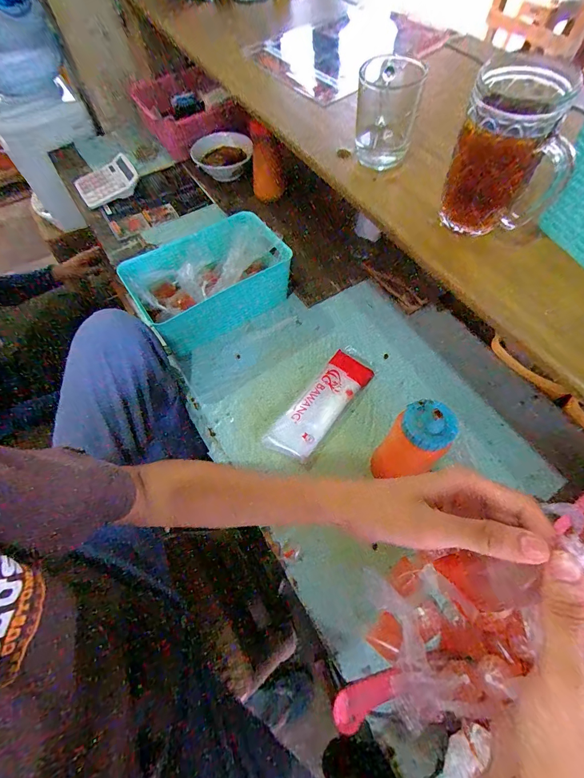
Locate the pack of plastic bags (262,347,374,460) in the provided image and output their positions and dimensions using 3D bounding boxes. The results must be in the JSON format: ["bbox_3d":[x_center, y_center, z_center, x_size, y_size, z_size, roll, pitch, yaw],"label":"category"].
[{"bbox_3d":[0.057,0.019,0.597,0.078,0.014,0.243,34,68,17],"label":"pack of plastic bags"}]

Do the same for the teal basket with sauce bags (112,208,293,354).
[{"bbox_3d":[-0.141,-0.197,0.660,0.286,0.129,0.146,-35,67,-15],"label":"teal basket with sauce bags"}]

